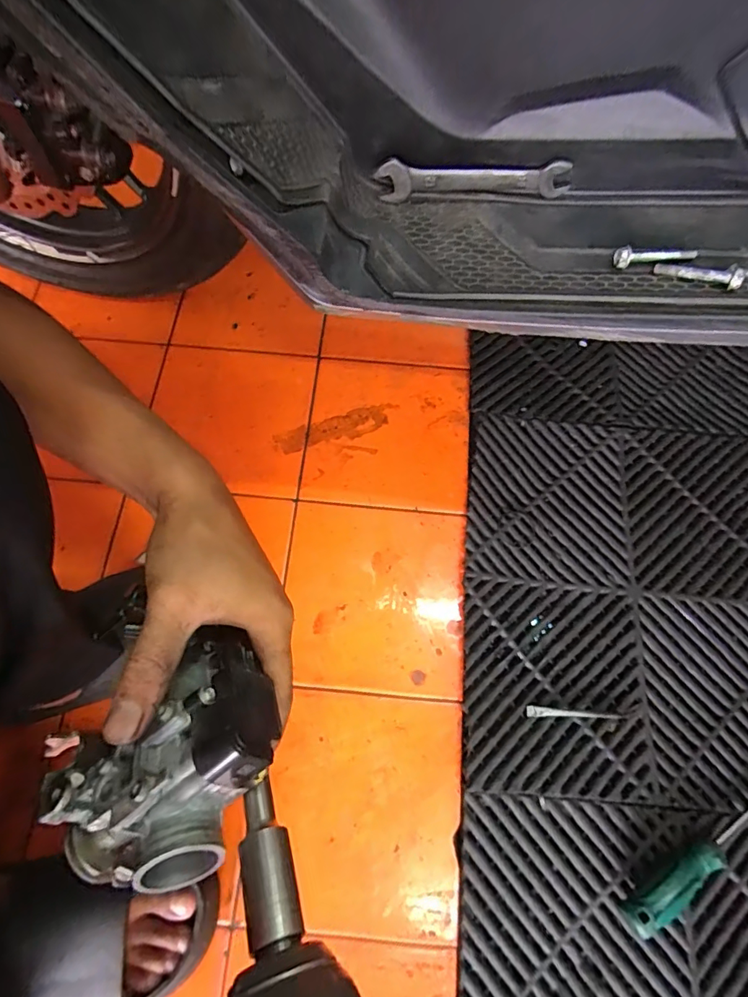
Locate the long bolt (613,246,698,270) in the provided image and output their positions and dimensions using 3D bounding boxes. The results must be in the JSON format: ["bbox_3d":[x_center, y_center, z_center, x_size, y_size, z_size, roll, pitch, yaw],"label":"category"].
[{"bbox_3d":[0.172,-0.148,0.285,0.050,0.009,0.009,-7,70,-4],"label":"long bolt"}]

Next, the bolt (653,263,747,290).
[{"bbox_3d":[0.191,-0.133,0.275,0.048,0.008,0.012,21,70,24],"label":"bolt"}]

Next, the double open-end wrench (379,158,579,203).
[{"bbox_3d":[0.065,-0.208,0.309,0.122,0.024,0.008,3,70,0],"label":"double open-end wrench"}]

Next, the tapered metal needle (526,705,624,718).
[{"bbox_3d":[0.201,0.215,0.470,0.096,0.005,0.009,2,70,-1],"label":"tapered metal needle"}]

